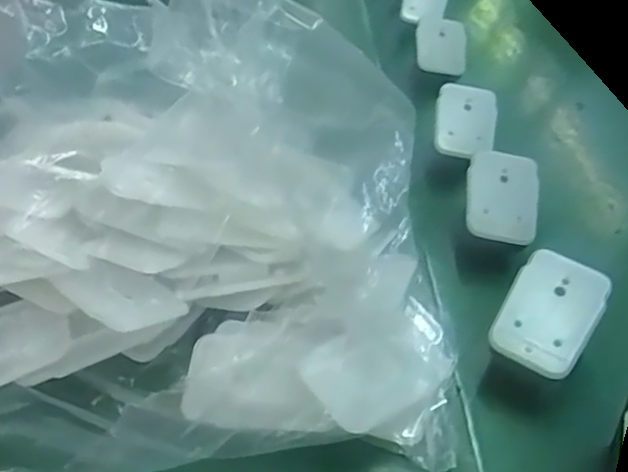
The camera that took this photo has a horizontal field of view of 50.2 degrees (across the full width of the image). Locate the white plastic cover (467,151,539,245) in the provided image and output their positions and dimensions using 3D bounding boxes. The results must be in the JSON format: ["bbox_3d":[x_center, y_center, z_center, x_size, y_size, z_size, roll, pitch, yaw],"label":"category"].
[{"bbox_3d":[0.114,-0.024,0.405,0.040,0.010,0.066,2,63,9],"label":"white plastic cover"}]

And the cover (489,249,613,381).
[{"bbox_3d":[0.117,0.037,0.332,0.043,0.007,0.064,24,62,24],"label":"cover"}]

